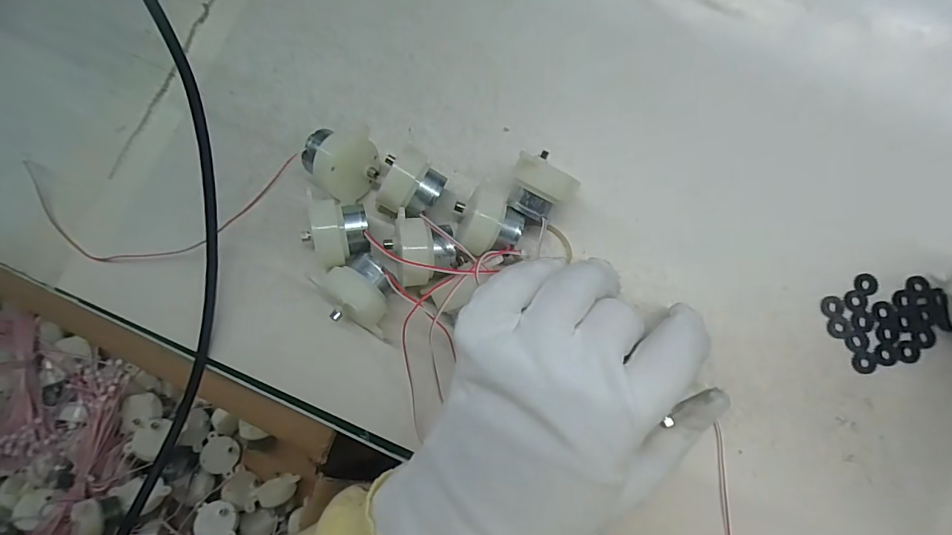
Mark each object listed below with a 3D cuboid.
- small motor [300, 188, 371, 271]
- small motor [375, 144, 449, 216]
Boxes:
[{"bbox_3d":[-0.065,-0.016,0.213,0.025,0.031,0.033,-2,81,1],"label":"small motor"},{"bbox_3d":[-0.030,-0.038,0.218,0.026,0.031,0.034,16,82,4],"label":"small motor"}]

